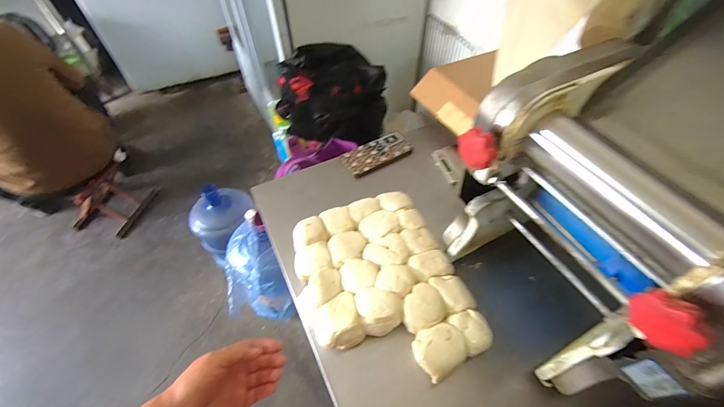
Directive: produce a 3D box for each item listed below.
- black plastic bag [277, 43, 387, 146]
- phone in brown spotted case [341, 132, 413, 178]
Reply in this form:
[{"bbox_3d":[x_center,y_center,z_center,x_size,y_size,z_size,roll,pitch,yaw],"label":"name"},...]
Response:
[{"bbox_3d":[-0.099,-0.361,1.066,0.352,0.193,0.309,-5,52,-3],"label":"black plastic bag"},{"bbox_3d":[0.035,-0.121,0.779,0.164,0.014,0.080,-26,56,-18],"label":"phone in brown spotted case"}]

